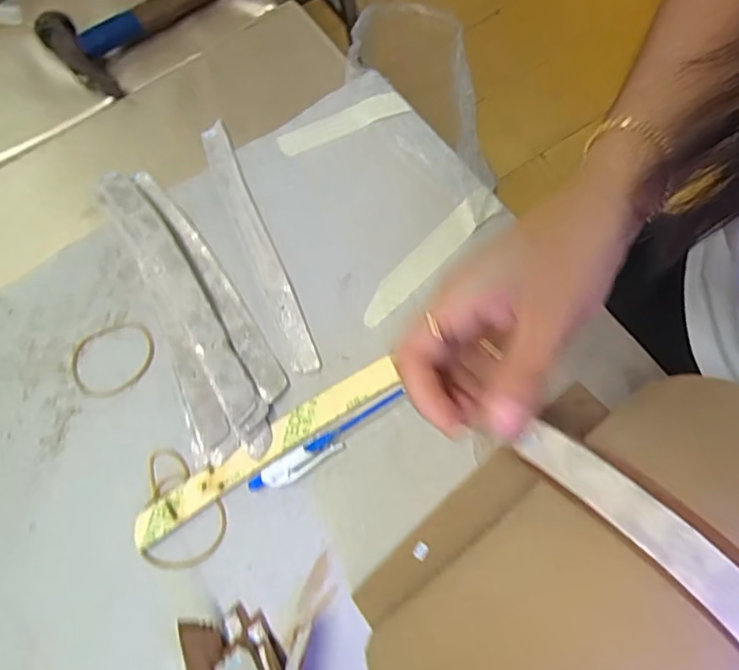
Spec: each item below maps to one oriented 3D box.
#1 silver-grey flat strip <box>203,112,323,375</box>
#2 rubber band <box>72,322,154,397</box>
[{"bbox_3d":[-0.075,-0.062,0.374,0.019,0.006,0.193,-22,71,-8],"label":"silver-grey flat strip"},{"bbox_3d":[-0.160,0.014,0.352,0.053,0.006,0.045,-17,70,-4],"label":"rubber band"}]

